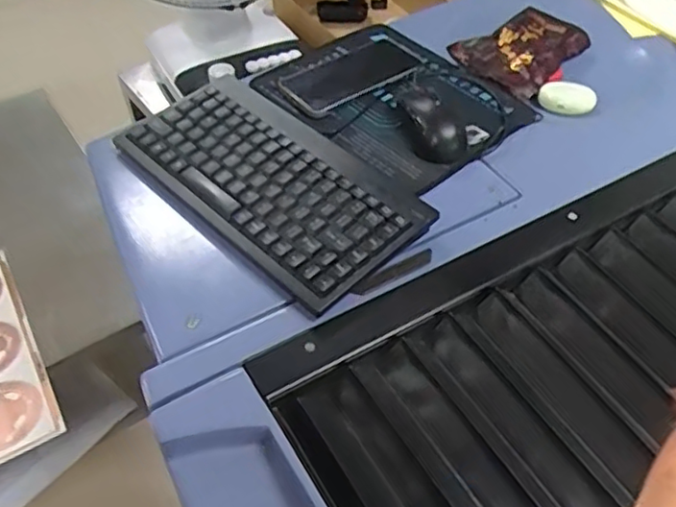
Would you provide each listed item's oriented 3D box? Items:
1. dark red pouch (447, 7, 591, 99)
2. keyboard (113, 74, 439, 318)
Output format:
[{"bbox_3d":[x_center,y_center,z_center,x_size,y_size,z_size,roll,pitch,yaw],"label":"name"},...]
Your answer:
[{"bbox_3d":[0.230,-0.260,0.803,0.119,0.017,0.168,34,57,26],"label":"dark red pouch"},{"bbox_3d":[-0.066,-0.070,0.601,0.295,0.030,0.156,35,57,27],"label":"keyboard"}]

